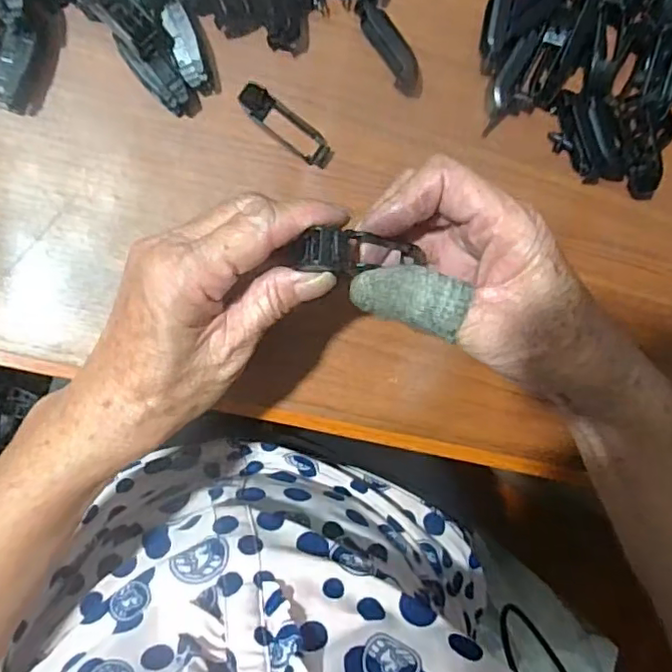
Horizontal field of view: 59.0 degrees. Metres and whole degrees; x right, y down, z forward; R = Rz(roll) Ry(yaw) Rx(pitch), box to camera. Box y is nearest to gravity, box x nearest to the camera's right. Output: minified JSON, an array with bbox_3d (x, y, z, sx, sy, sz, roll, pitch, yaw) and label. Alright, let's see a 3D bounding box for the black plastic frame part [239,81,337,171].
[{"bbox_3d":[-0.027,-0.119,0.336,0.059,0.011,0.019,37,87,-9],"label":"black plastic frame part"}]

